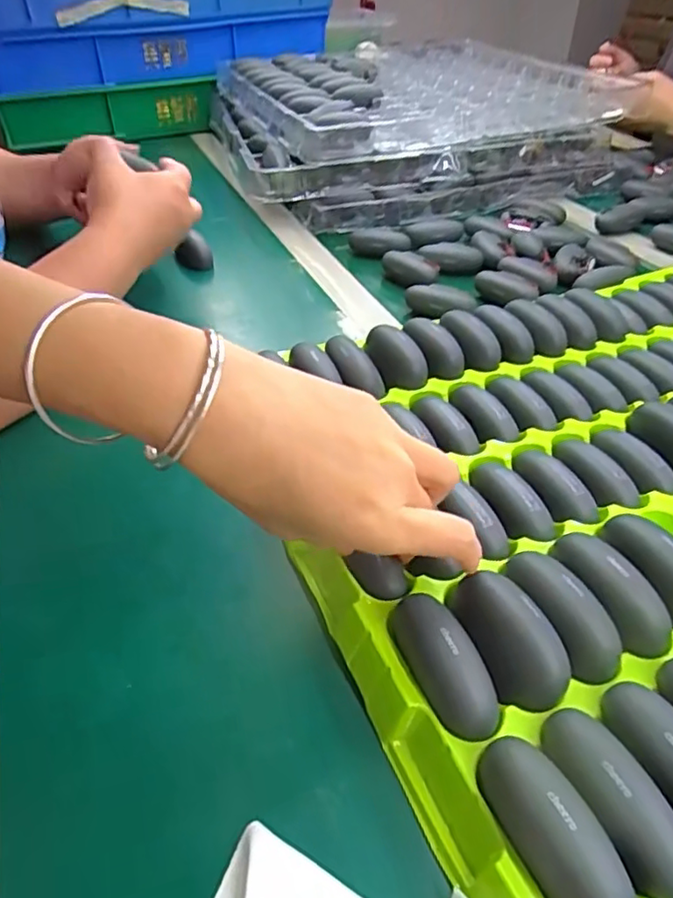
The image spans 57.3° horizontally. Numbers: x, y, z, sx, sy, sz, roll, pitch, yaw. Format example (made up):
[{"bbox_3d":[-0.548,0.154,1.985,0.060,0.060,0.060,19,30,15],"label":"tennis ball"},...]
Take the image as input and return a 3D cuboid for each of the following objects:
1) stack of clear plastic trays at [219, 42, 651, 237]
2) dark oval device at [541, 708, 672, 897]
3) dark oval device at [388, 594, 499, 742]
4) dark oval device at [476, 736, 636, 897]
[{"bbox_3d":[0.086,-0.461,0.859,0.475,0.103,0.437,-8,41,-10],"label":"stack of clear plastic trays"},{"bbox_3d":[0.101,0.124,0.221,0.025,0.020,0.066,-16,43,-19],"label":"dark oval device"},{"bbox_3d":[0.047,0.089,0.266,0.026,0.022,0.065,-13,42,-16],"label":"dark oval device"},{"bbox_3d":[0.075,0.132,0.214,0.023,0.023,0.067,-15,43,-18],"label":"dark oval device"}]

